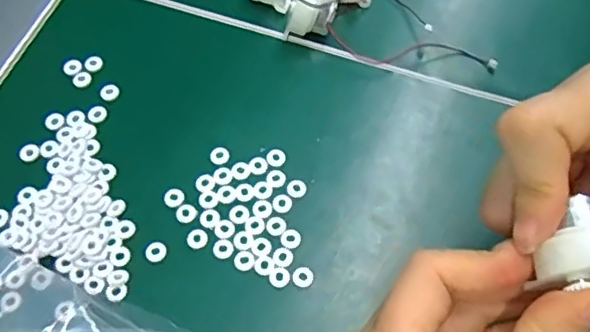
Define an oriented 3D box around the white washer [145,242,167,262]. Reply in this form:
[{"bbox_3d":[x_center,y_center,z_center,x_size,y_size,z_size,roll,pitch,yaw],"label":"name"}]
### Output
[{"bbox_3d":[-0.074,0.045,0.306,0.011,0.004,0.011,-1,64,1],"label":"white washer"}]

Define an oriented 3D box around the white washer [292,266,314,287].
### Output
[{"bbox_3d":[0.004,0.057,0.299,0.010,0.004,0.011,33,69,16],"label":"white washer"}]

